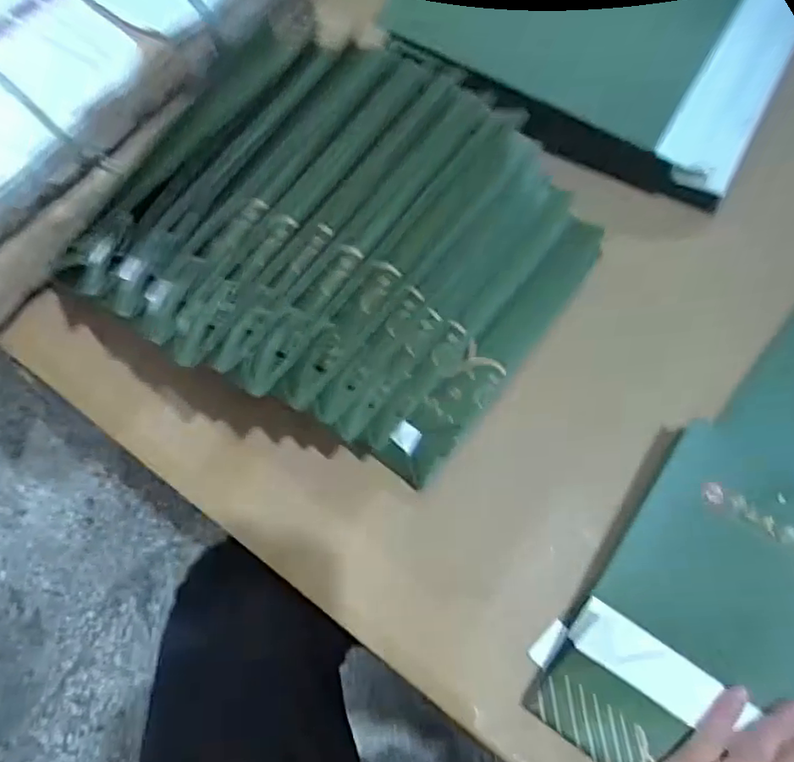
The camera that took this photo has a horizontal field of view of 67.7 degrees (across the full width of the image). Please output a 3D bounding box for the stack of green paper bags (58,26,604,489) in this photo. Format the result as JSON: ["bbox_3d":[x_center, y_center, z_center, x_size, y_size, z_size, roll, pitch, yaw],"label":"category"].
[{"bbox_3d":[-0.031,-0.099,0.442,0.284,0.155,0.290,33,75,15],"label":"stack of green paper bags"}]

